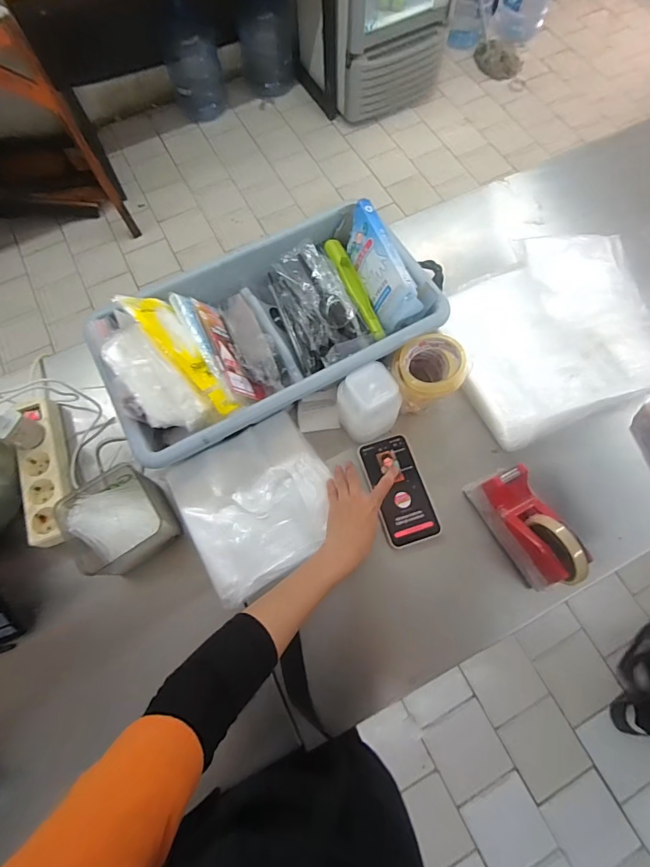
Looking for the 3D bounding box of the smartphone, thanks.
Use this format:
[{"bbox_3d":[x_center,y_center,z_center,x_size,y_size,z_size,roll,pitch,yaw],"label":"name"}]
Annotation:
[{"bbox_3d":[0.111,0.082,0.622,0.079,0.016,0.162,-15,69,-5],"label":"smartphone"}]

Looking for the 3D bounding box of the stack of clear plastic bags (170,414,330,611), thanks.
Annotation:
[{"bbox_3d":[-0.092,0.099,0.597,0.200,0.037,0.204,-29,73,-10],"label":"stack of clear plastic bags"}]

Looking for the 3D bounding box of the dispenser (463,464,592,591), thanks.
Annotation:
[{"bbox_3d":[0.274,0.123,0.557,0.064,0.098,0.161,-28,73,-10],"label":"dispenser"}]

